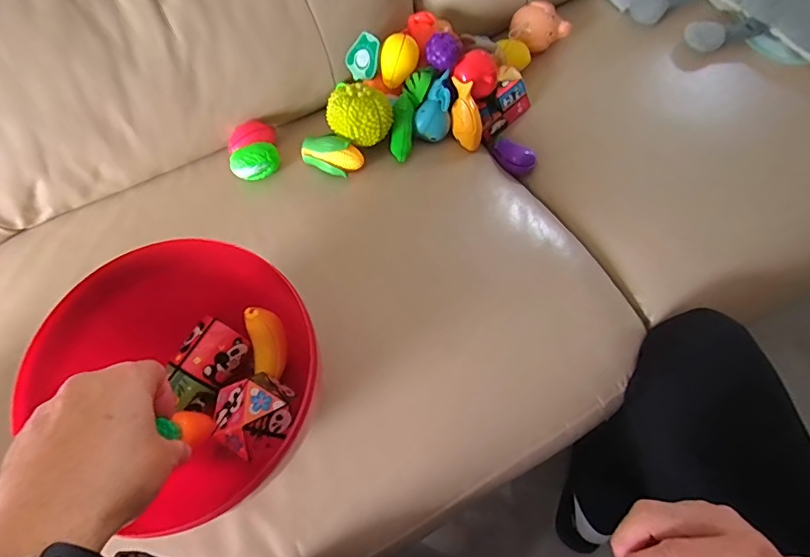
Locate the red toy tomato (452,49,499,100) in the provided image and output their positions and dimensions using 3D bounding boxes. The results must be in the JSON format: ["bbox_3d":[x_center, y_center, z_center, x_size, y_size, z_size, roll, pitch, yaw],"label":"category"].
[{"bbox_3d":[0.089,-0.259,0.599,0.047,0.045,0.055,-40,71,-15],"label":"red toy tomato"}]

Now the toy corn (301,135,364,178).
[{"bbox_3d":[-0.090,-0.152,0.573,0.075,0.031,0.043,26,69,12],"label":"toy corn"}]

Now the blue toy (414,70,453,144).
[{"bbox_3d":[0.038,-0.221,0.602,0.045,0.047,0.069,6,66,3],"label":"blue toy"}]

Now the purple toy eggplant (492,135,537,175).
[{"bbox_3d":[0.144,-0.167,0.624,0.065,0.023,0.035,40,72,16],"label":"purple toy eggplant"}]

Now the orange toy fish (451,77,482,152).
[{"bbox_3d":[0.078,-0.209,0.603,0.031,0.088,0.028,-18,31,-9],"label":"orange toy fish"}]

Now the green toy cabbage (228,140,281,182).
[{"bbox_3d":[-0.183,-0.142,0.571,0.058,0.032,0.034,-22,67,-9],"label":"green toy cabbage"}]

